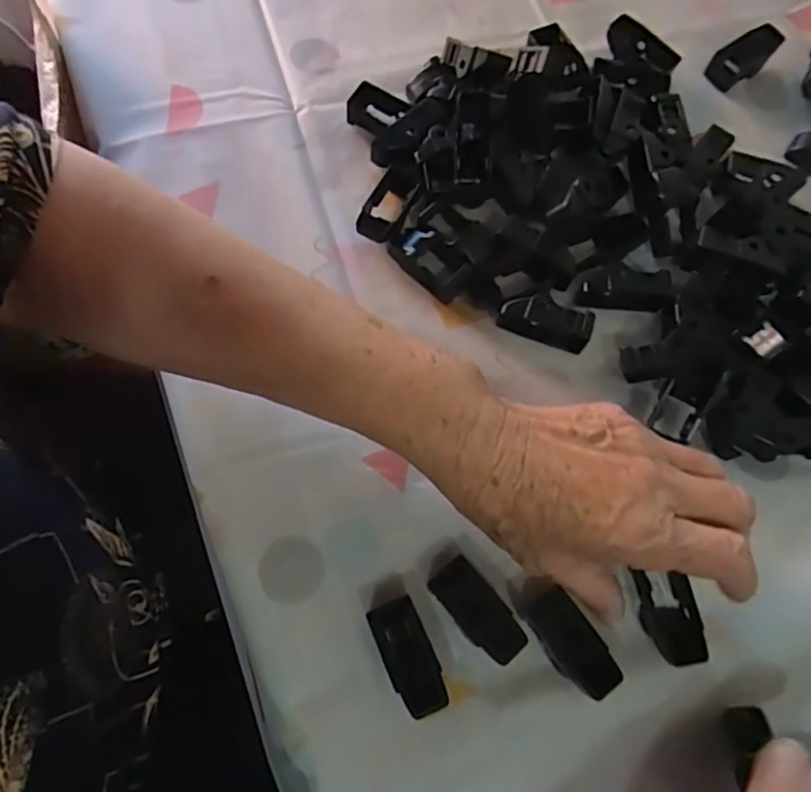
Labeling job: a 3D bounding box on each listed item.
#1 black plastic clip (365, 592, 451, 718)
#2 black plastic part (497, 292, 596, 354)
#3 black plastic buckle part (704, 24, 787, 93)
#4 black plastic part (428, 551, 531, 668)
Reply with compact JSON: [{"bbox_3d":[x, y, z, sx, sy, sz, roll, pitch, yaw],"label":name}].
[{"bbox_3d":[0.001,0.121,0.277,0.022,0.018,0.049,-23,75,-9],"label":"black plastic clip"},{"bbox_3d":[0.078,-0.043,0.329,0.049,0.024,0.015,22,74,5],"label":"black plastic part"},{"bbox_3d":[0.228,-0.227,0.400,0.053,0.014,0.023,-34,77,2],"label":"black plastic buckle part"},{"bbox_3d":[0.034,0.103,0.286,0.023,0.018,0.049,-39,78,-12],"label":"black plastic part"}]

